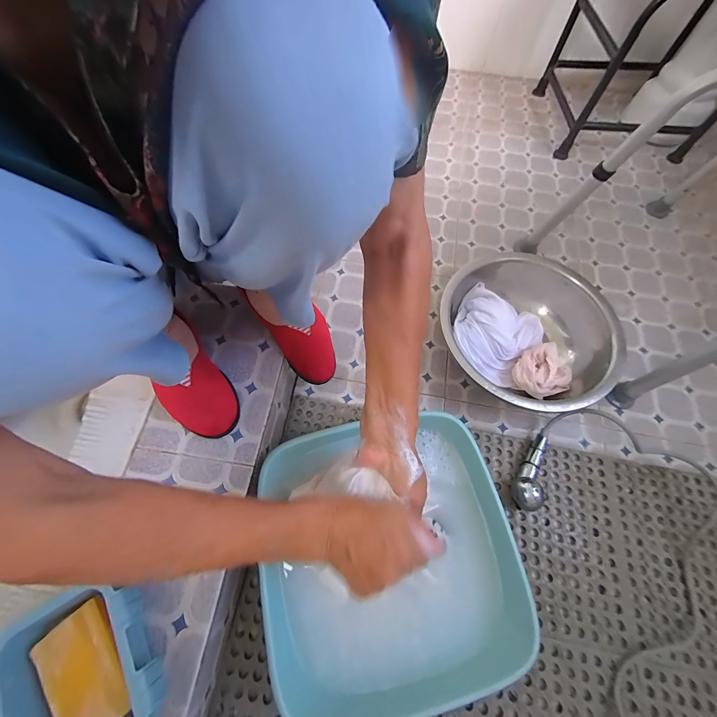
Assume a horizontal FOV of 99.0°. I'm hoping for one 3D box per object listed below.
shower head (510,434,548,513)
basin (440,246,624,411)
[{"bbox_3d":[0.289,0.188,0.518,0.036,0.044,0.128,20,66,7],"label":"shower head"},{"bbox_3d":[0.322,-0.049,0.597,0.296,0.091,0.317,1,65,-2],"label":"basin"}]

